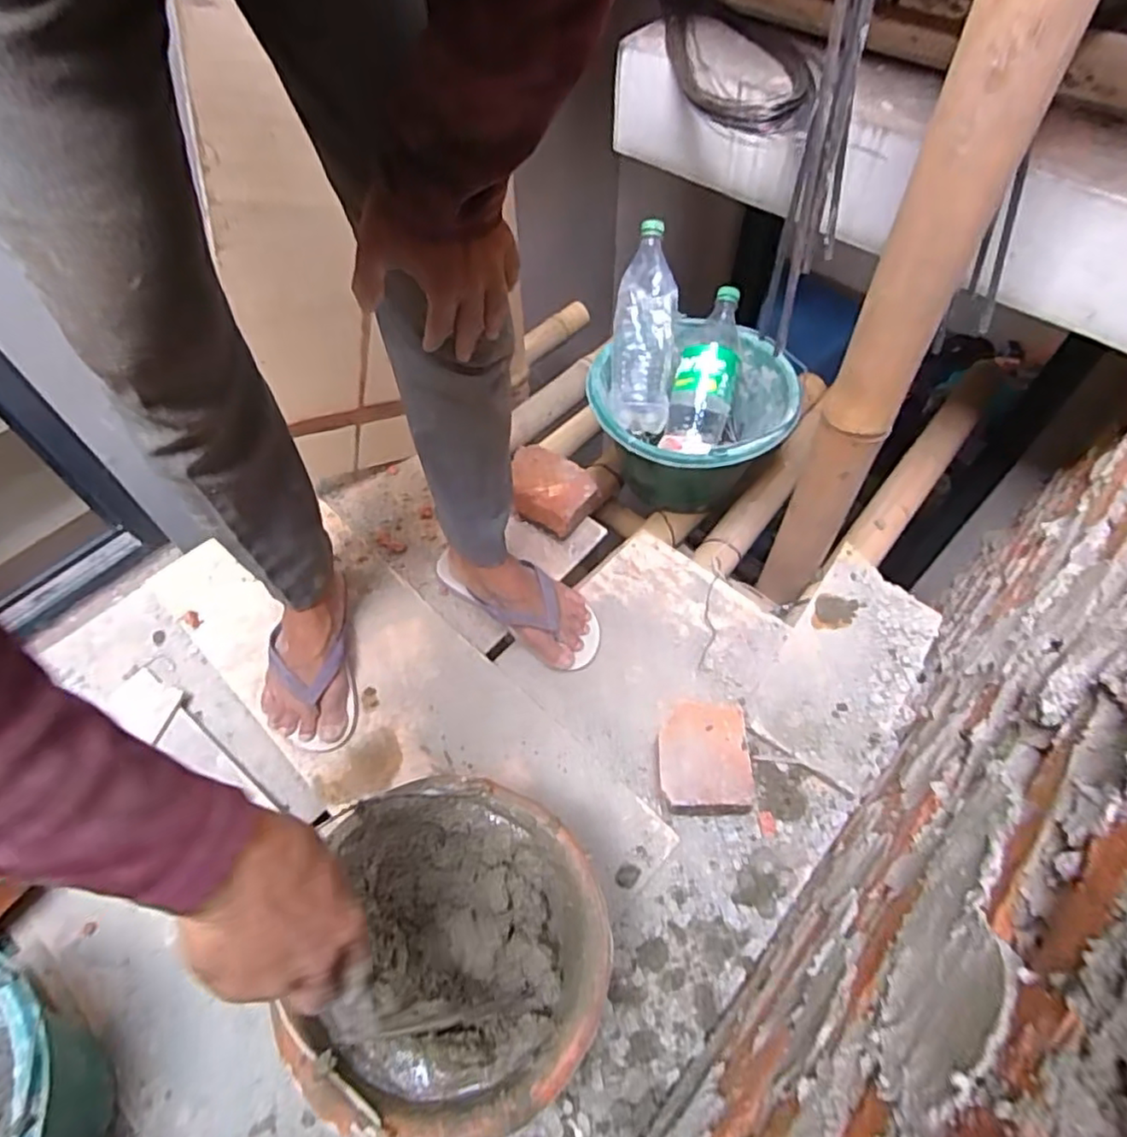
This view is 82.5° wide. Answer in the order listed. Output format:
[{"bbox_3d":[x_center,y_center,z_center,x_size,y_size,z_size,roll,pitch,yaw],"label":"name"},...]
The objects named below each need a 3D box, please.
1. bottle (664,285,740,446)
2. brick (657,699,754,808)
[{"bbox_3d":[0.198,-0.278,0.894,0.086,0.064,0.224,10,84,9],"label":"bottle"},{"bbox_3d":[0.155,0.209,0.724,0.099,0.045,0.121,1,57,3],"label":"brick"}]

